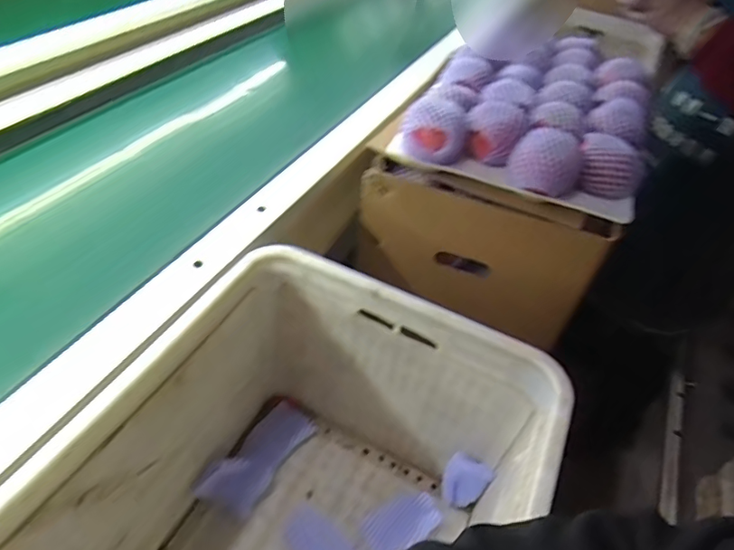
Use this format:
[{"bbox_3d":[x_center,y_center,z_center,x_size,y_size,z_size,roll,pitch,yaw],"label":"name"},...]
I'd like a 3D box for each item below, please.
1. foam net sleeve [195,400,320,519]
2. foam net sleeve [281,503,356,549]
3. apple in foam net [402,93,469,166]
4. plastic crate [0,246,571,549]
[{"bbox_3d":[-0.135,0.228,0.651,0.067,0.030,0.160,28,47,22],"label":"foam net sleeve"},{"bbox_3d":[-0.056,0.316,0.595,0.053,0.011,0.110,-30,41,-32],"label":"foam net sleeve"},{"bbox_3d":[0.085,-0.174,0.631,0.079,0.072,0.078,10,43,4],"label":"apple in foam net"},{"bbox_3d":[-0.084,0.282,0.441,0.337,0.300,0.525,21,45,16],"label":"plastic crate"}]

